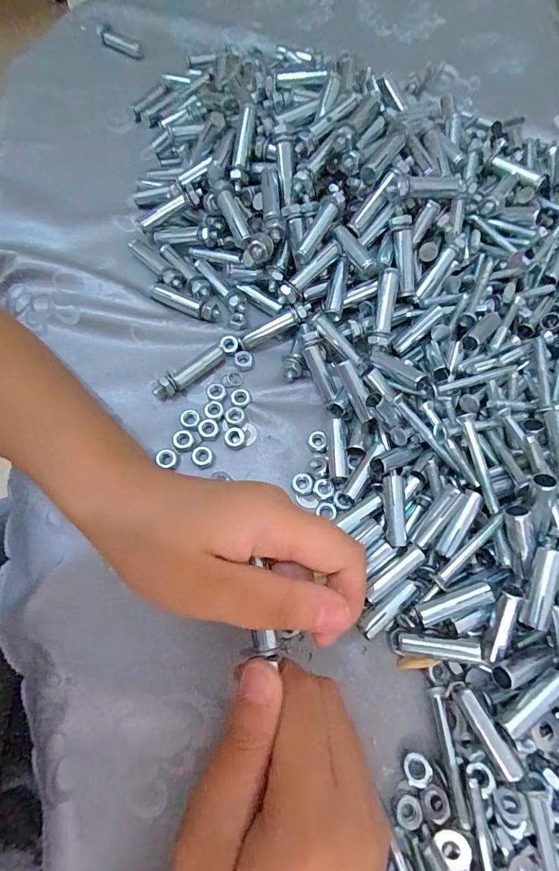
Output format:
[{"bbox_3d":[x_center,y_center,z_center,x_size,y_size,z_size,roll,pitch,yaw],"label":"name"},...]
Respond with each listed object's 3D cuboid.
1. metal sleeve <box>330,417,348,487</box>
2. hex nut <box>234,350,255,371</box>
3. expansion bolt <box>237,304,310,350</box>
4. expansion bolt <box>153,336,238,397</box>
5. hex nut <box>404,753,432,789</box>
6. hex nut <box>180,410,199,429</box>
[{"bbox_3d":[0.037,0.009,0.254,0.010,0.010,0.046,3,68,-2],"label":"metal sleeve"},{"bbox_3d":[-0.025,-0.052,0.282,0.013,0.004,0.014,-4,69,-5],"label":"hex nut"},{"bbox_3d":[-0.003,-0.076,0.281,0.054,0.011,0.009,-27,71,7],"label":"expansion bolt"},{"bbox_3d":[-0.056,-0.047,0.274,0.065,0.010,0.013,-39,75,-16],"label":"expansion bolt"},{"bbox_3d":[0.068,0.166,0.200,0.012,0.008,0.013,-22,71,-11],"label":"hex nut"},{"bbox_3d":[-0.059,-0.011,0.264,0.012,0.004,0.013,-22,71,-11],"label":"hex nut"}]

